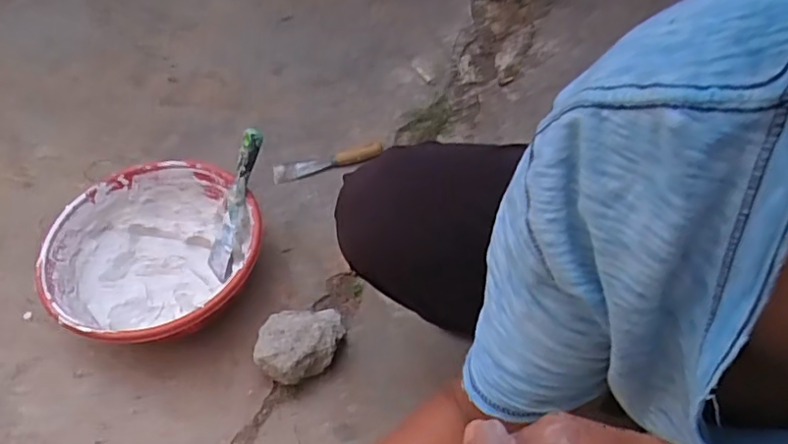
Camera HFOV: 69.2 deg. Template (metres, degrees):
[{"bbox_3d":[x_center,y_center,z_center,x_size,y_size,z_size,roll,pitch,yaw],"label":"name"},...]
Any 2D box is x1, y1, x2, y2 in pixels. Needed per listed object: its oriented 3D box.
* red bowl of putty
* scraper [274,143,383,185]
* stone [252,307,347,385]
[{"bbox_3d":[-0.300,0.051,0.741,0.245,0.114,0.256,0,55,1],"label":"red bowl of putty"},{"bbox_3d":[-0.103,-0.095,0.900,0.174,0.021,0.034,-11,56,-7],"label":"scraper"},{"bbox_3d":[-0.112,0.145,0.692,0.112,0.065,0.083,-28,59,-17],"label":"stone"}]

